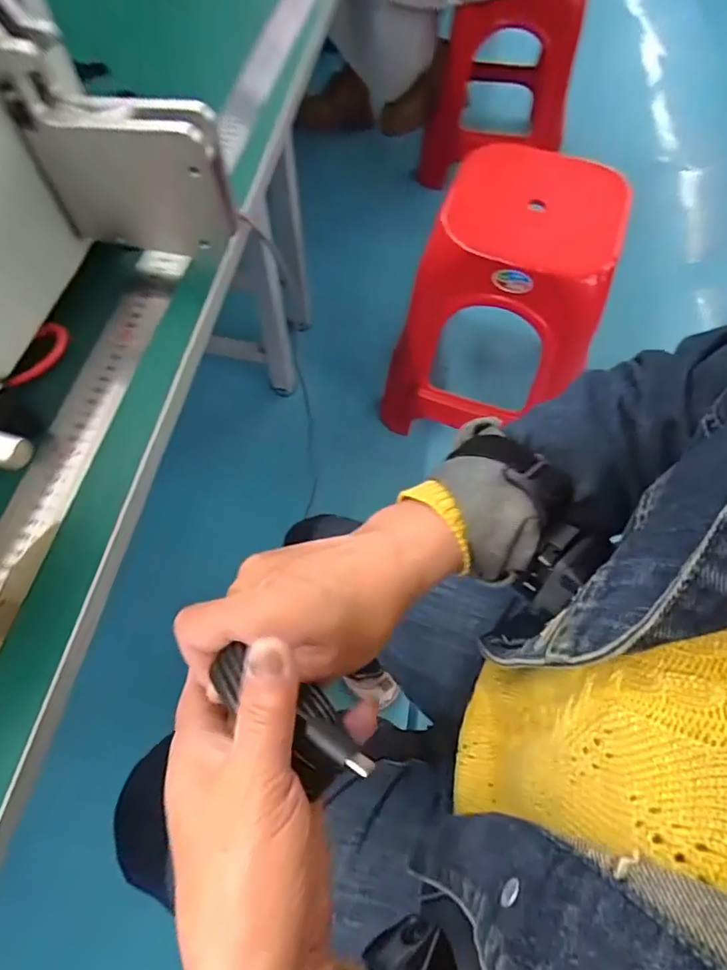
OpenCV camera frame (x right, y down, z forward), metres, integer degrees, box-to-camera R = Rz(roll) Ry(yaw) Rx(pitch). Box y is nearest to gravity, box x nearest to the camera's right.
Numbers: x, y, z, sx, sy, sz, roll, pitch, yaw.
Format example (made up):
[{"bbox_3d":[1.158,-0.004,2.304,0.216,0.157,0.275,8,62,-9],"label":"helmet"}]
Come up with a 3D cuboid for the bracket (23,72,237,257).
[{"bbox_3d":[-0.148,-0.201,0.348,0.114,0.090,0.028,12,64,5],"label":"bracket"}]

